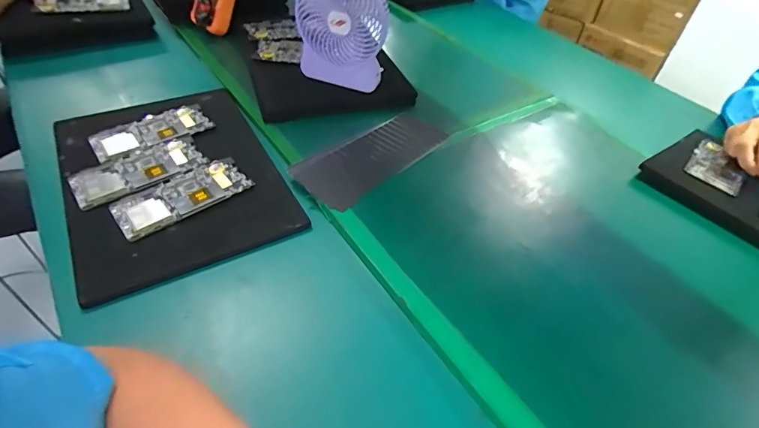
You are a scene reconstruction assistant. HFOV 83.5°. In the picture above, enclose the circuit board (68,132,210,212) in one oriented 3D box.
[{"bbox_3d":[-0.310,-0.058,0.550,0.155,0.004,0.070,-31,56,-31],"label":"circuit board"}]

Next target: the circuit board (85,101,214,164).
[{"bbox_3d":[-0.323,-0.118,0.608,0.154,0.012,0.070,-30,55,-30],"label":"circuit board"}]

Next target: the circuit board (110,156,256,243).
[{"bbox_3d":[-0.243,-0.025,0.527,0.156,0.005,0.066,-31,56,-31],"label":"circuit board"}]

